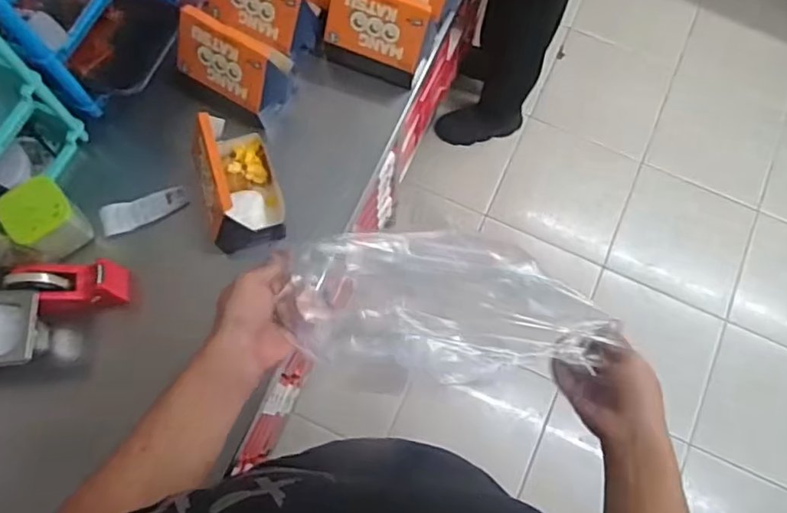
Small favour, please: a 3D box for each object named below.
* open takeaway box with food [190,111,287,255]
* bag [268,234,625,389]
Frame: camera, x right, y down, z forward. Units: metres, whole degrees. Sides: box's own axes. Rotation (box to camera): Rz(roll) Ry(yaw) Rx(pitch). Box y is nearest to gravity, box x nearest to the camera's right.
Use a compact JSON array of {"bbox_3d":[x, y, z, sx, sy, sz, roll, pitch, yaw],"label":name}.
[{"bbox_3d":[-0.251,-0.127,0.951,0.110,0.155,0.210,-17,74,-7],"label":"open takeaway box with food"},{"bbox_3d":[0.062,0.051,0.622,0.331,0.055,0.146,6,72,-3],"label":"bag"}]

